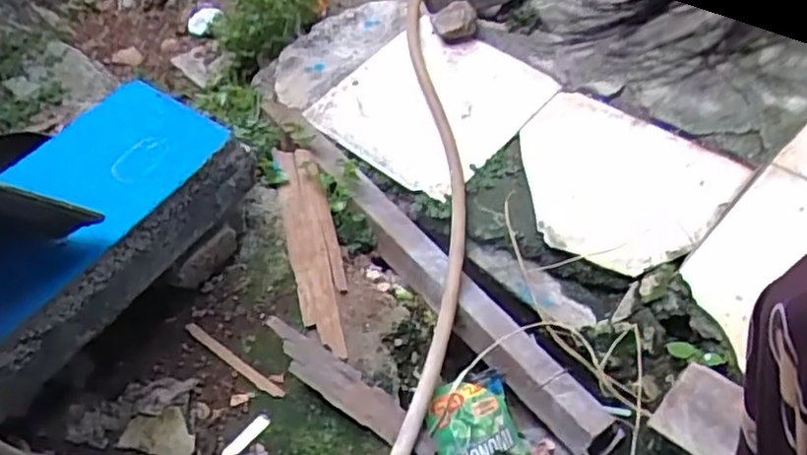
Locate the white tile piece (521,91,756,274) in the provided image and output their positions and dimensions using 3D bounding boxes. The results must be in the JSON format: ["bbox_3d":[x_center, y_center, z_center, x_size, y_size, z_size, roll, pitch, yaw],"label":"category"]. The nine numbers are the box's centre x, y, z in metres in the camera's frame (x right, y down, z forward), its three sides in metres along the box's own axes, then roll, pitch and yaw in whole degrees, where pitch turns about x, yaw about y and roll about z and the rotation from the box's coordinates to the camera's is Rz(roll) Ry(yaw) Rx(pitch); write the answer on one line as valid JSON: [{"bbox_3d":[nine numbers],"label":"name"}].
[{"bbox_3d":[0.268,-0.067,0.907,0.248,0.024,0.292,-40,57,-24],"label":"white tile piece"}]

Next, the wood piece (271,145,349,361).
[{"bbox_3d":[-0.116,0.017,0.863,0.063,0.018,0.320,-12,54,-9],"label":"wood piece"}]

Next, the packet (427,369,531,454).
[{"bbox_3d":[0.089,0.246,0.768,0.100,0.023,0.149,-20,91,-15],"label":"packet"}]

